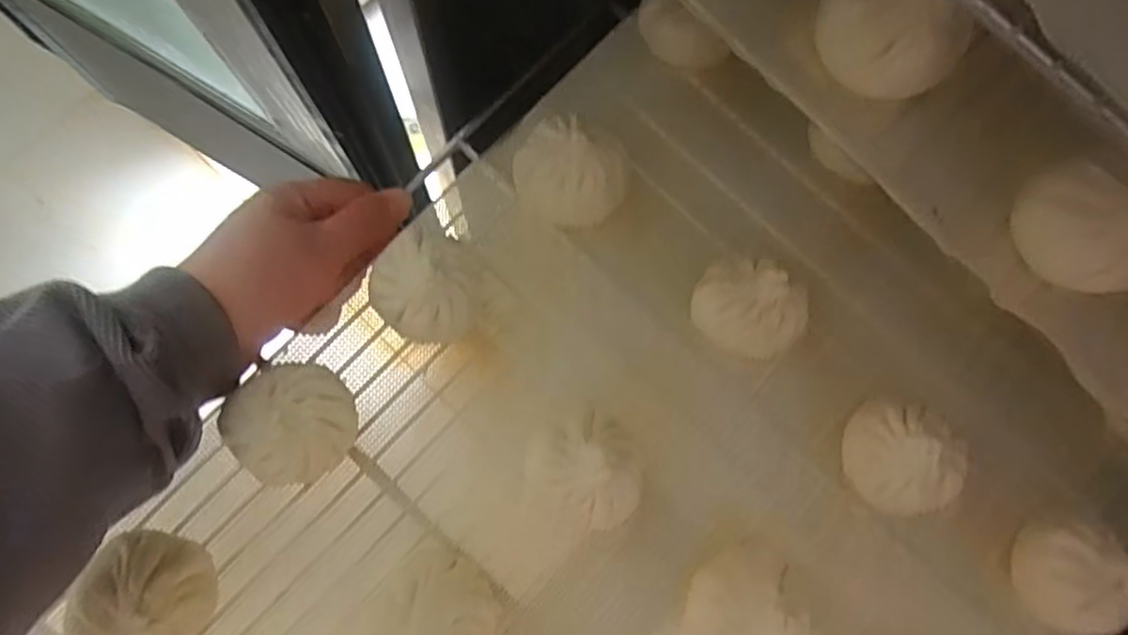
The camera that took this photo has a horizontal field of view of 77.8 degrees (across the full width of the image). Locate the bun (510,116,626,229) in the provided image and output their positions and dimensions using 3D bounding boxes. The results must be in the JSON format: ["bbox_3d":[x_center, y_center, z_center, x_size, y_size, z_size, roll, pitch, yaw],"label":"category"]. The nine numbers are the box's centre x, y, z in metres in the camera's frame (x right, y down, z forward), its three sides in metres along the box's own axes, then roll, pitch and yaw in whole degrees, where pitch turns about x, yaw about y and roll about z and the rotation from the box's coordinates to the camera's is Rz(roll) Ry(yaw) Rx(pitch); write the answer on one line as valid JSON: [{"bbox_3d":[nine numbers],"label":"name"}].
[{"bbox_3d":[0.001,-0.067,0.340,0.052,0.046,0.047,31,82,3],"label":"bun"}]

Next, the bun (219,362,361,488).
[{"bbox_3d":[-0.119,0.046,0.310,0.049,0.048,0.053,0,82,-2],"label":"bun"}]

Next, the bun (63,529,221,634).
[{"bbox_3d":[-0.176,0.119,0.298,0.044,0.045,0.048,39,83,4],"label":"bun"}]

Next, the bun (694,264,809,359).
[{"bbox_3d":[0.087,-0.003,0.333,0.050,0.038,0.041,41,83,4],"label":"bun"}]

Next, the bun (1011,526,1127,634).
[{"bbox_3d":[0.235,0.121,0.317,0.040,0.037,0.044,20,82,1],"label":"bun"}]

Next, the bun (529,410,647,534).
[{"bbox_3d":[0.011,0.067,0.316,0.052,0.043,0.048,0,82,-2],"label":"bun"}]

